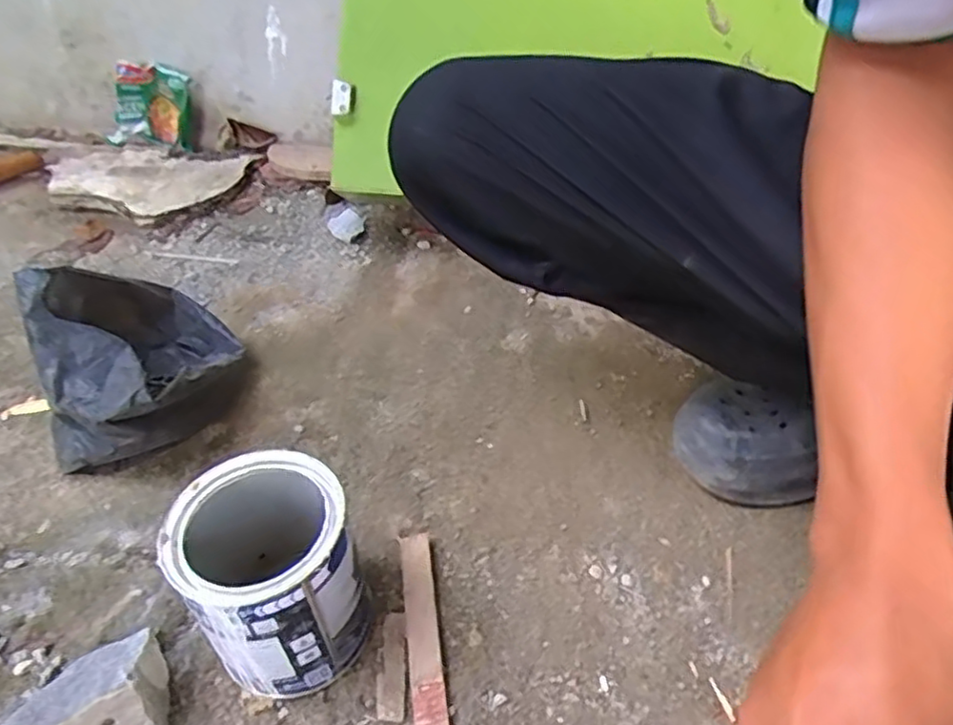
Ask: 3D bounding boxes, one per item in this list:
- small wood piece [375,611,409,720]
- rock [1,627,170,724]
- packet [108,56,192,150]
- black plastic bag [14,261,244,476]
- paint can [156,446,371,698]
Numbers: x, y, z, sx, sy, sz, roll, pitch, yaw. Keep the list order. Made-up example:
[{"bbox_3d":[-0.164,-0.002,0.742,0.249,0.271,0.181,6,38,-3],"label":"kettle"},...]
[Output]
[{"bbox_3d":[-0.057,0.211,0.478,0.021,0.010,0.071,0,43,0],"label":"small wood piece"},{"bbox_3d":[-0.262,0.220,0.444,0.113,0.048,0.075,-12,44,-13],"label":"rock"},{"bbox_3d":[-0.493,-0.386,1.028,0.122,0.121,0.050,6,22,15],"label":"packet"},{"bbox_3d":[-0.307,-0.009,0.624,0.160,0.137,0.190,-15,45,-16],"label":"black plastic bag"},{"bbox_3d":[-0.135,0.145,0.459,0.103,0.130,0.109,0,43,0],"label":"paint can"}]

